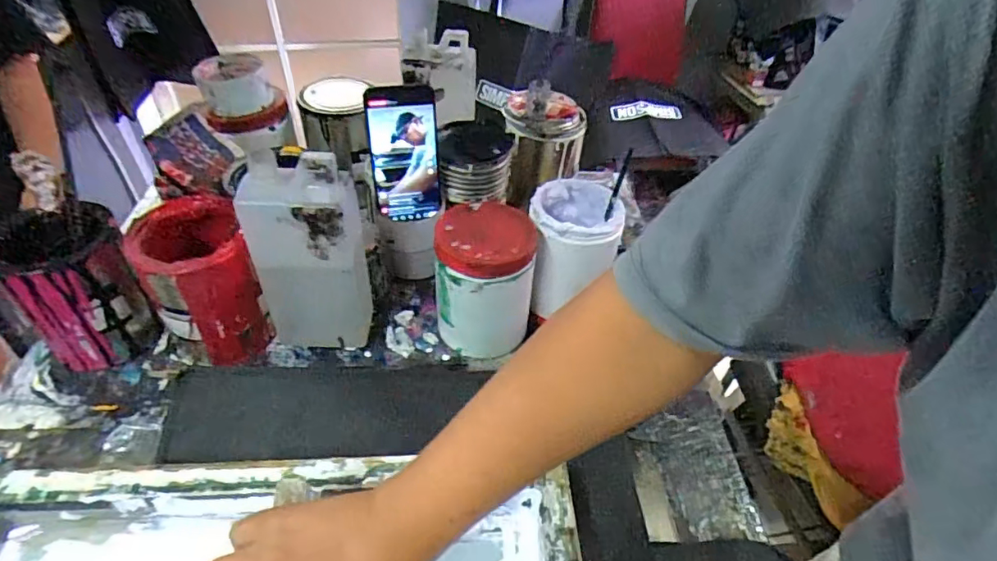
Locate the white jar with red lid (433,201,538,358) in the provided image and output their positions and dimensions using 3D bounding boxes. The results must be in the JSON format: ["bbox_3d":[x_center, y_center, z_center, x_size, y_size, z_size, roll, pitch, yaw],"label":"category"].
[{"bbox_3d":[-0.014,-0.001,0.570,0.095,0.132,0.101,2,43,-2],"label":"white jar with red lid"}]

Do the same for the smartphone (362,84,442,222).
[{"bbox_3d":[-0.106,-0.140,0.606,0.075,0.153,0.011,-8,35,-12],"label":"smartphone"}]

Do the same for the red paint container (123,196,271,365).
[{"bbox_3d":[-0.296,0.002,0.542,0.097,0.143,0.115,-20,48,-23],"label":"red paint container"}]

